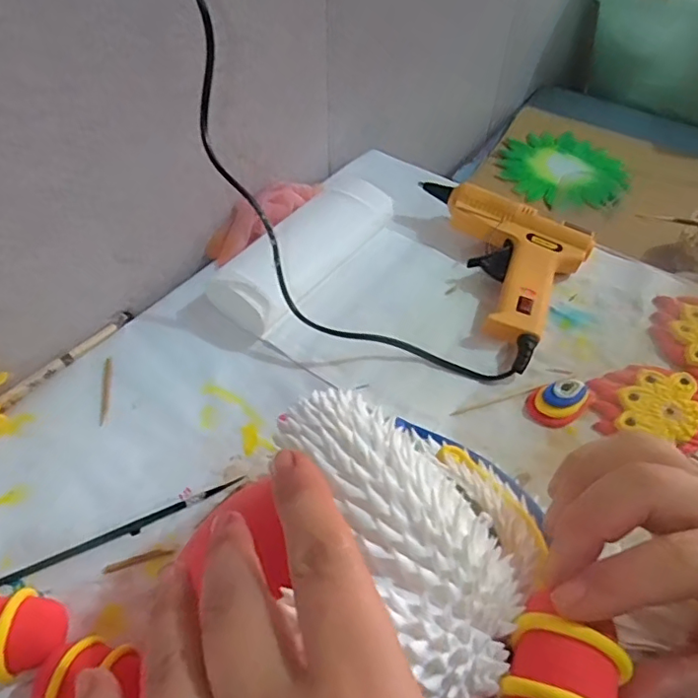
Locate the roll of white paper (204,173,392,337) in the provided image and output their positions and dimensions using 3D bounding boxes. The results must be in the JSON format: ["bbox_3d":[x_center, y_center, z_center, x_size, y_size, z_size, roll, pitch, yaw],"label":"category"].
[{"bbox_3d":[-0.034,-0.078,0.434,0.072,0.043,0.158,29,56,21],"label":"roll of white paper"}]

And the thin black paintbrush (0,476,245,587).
[{"bbox_3d":[-0.137,0.106,0.312,0.158,0.004,0.007,-20,54,-17],"label":"thin black paintbrush"}]

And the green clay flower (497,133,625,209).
[{"bbox_3d":[0.307,-0.262,0.806,0.179,0.020,0.162,30,56,21],"label":"green clay flower"}]

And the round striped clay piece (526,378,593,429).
[{"bbox_3d":[0.139,0.032,0.365,0.033,0.021,0.038,31,56,22],"label":"round striped clay piece"}]

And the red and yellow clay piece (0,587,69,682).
[{"bbox_3d":[-0.165,0.139,0.268,0.052,0.030,0.036,-4,51,-5],"label":"red and yellow clay piece"}]

